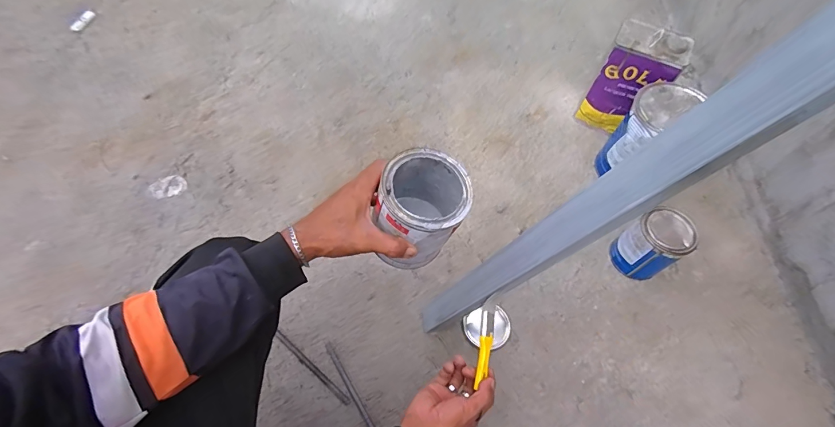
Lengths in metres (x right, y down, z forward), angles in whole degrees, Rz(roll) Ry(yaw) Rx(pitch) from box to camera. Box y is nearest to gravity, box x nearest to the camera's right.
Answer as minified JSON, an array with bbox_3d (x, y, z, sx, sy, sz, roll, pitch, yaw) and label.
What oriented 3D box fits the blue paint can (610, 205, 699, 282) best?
[{"bbox_3d":[0.476,0.063,0.785,0.108,0.129,0.101,0,62,0],"label":"blue paint can"}]

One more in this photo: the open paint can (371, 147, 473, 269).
[{"bbox_3d":[0.009,-0.003,0.477,0.098,0.124,0.108,12,63,6],"label":"open paint can"}]

